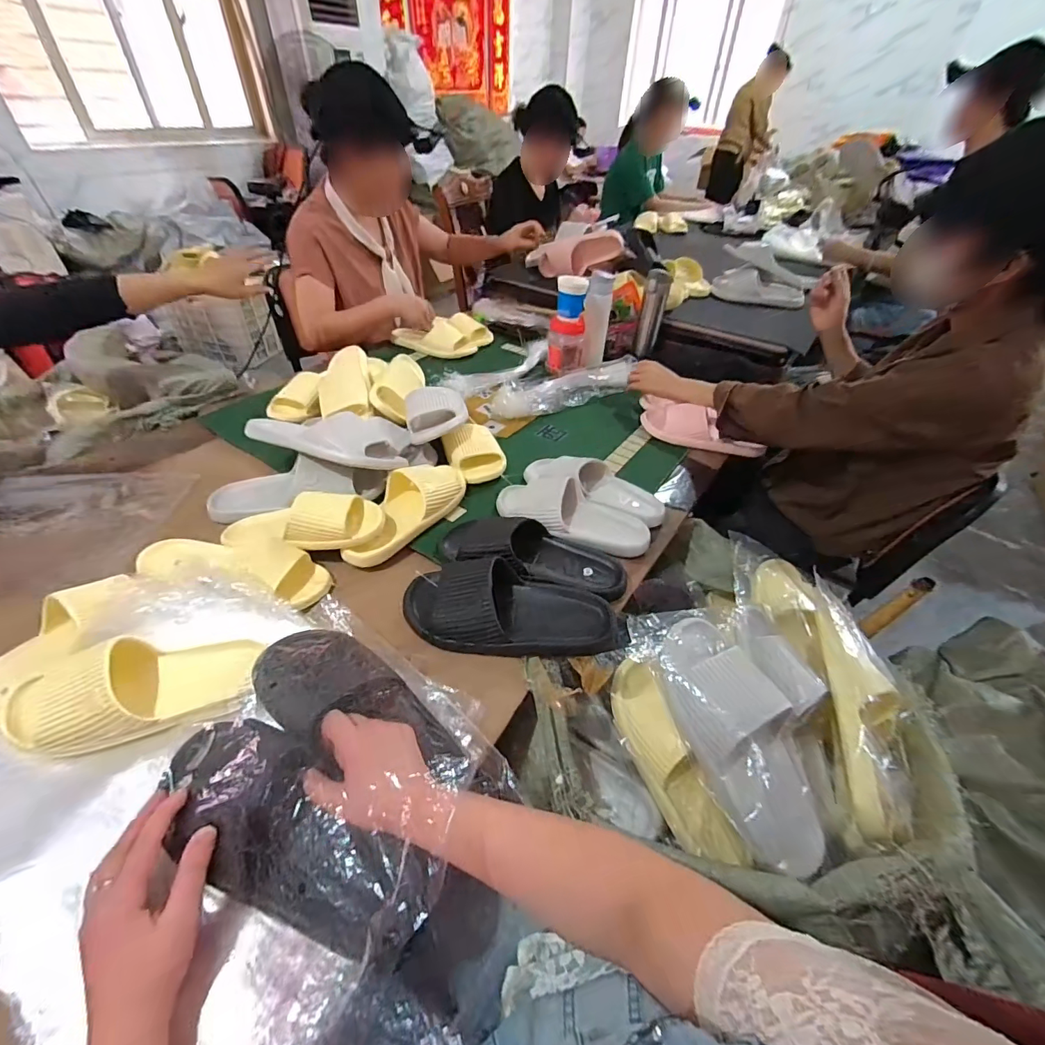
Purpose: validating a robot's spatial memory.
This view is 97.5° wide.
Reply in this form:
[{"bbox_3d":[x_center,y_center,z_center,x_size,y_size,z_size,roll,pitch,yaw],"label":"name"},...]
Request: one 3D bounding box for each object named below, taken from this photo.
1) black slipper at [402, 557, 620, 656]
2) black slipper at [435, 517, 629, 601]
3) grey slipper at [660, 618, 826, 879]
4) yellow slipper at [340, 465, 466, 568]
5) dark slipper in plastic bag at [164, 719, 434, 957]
[{"bbox_3d":[-0.020,0.108,0.599,0.283,0.067,0.111,7,43,4],"label":"black slipper"},{"bbox_3d":[0.013,0.038,0.663,0.279,0.072,0.108,11,44,8],"label":"black slipper"},{"bbox_3d":[0.251,0.234,0.512,0.113,0.058,0.258,-15,69,-19],"label":"grey slipper"},{"bbox_3d":[-0.187,-0.027,0.740,0.101,0.060,0.247,28,49,25],"label":"yellow slipper"},{"bbox_3d":[-0.196,0.256,0.381,0.287,0.056,0.103,13,43,28],"label":"dark slipper in plastic bag"}]

